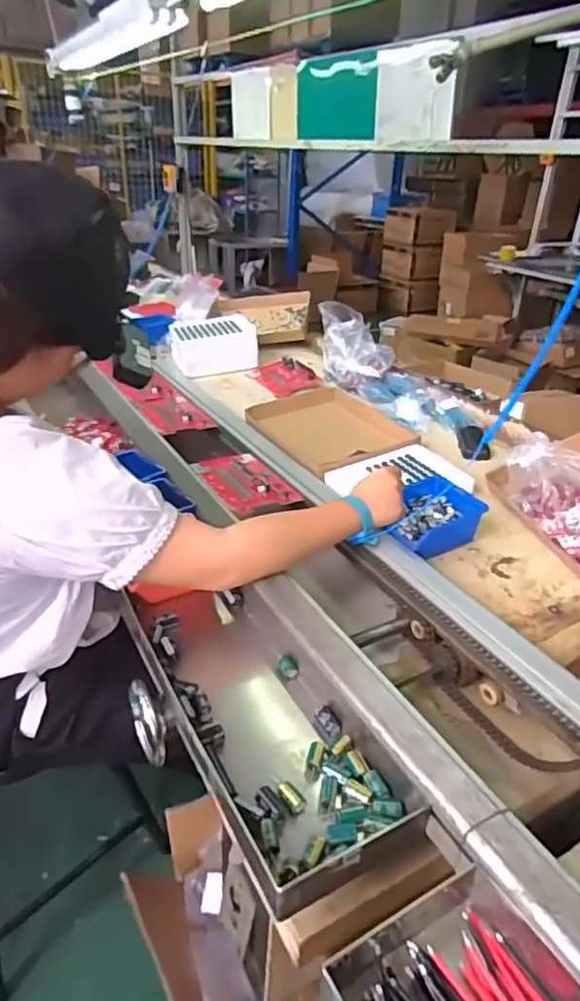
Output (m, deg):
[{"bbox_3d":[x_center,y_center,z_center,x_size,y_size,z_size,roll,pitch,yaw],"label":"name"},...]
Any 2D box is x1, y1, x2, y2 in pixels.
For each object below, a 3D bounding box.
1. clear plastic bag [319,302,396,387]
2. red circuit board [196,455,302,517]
[{"bbox_3d":[0.152,-0.364,1.410,0.115,0.153,0.186,-19,35,-32],"label":"clear plastic bag"},{"bbox_3d":[-0.084,-0.037,1.050,0.125,0.014,0.216,-14,33,-27],"label":"red circuit board"}]

